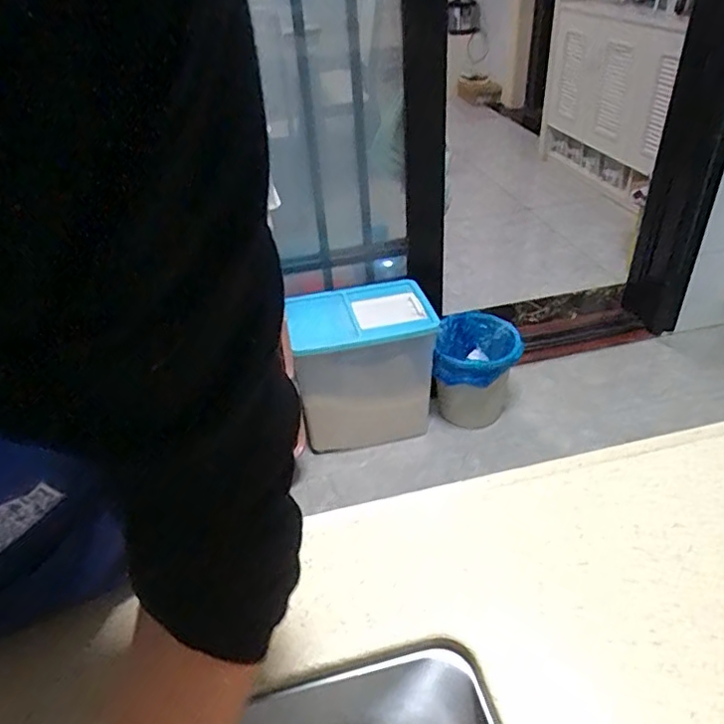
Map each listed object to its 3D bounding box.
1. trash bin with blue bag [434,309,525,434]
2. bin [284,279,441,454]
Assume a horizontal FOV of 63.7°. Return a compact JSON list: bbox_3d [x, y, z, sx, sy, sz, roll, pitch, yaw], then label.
[{"bbox_3d":[0.336,0.037,1.715,0.234,0.276,0.240,6,38,13],"label":"trash bin with blue bag"},{"bbox_3d":[0.009,0.025,1.668,0.378,0.411,0.223,-12,38,-10],"label":"bin"}]

